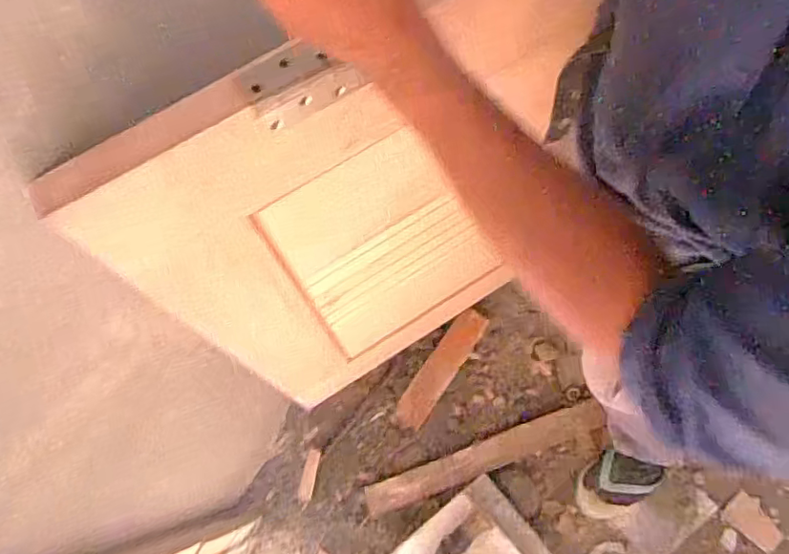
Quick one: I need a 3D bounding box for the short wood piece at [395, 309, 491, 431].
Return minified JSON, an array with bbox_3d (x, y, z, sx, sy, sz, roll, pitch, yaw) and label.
[{"bbox_3d":[0.104,0.195,1.247,0.063,0.019,0.286,34,81,14],"label":"short wood piece"}]

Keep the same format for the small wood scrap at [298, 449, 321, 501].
[{"bbox_3d":[-0.182,0.425,1.236,0.037,0.008,0.105,-1,70,27],"label":"small wood scrap"}]

